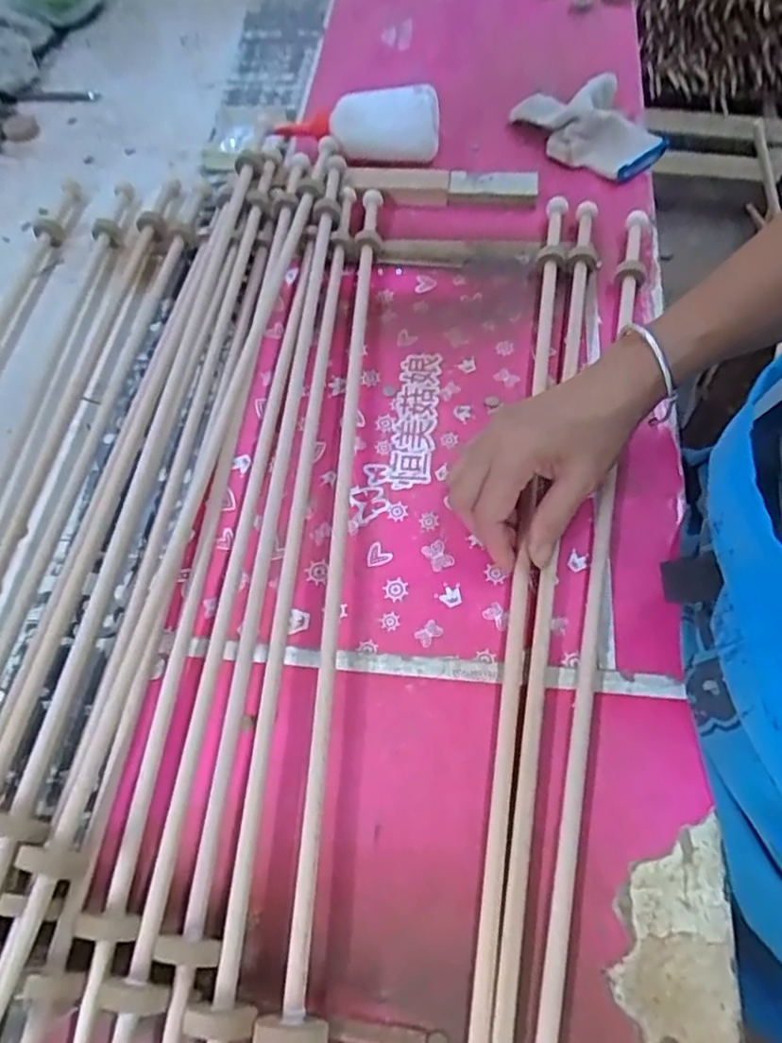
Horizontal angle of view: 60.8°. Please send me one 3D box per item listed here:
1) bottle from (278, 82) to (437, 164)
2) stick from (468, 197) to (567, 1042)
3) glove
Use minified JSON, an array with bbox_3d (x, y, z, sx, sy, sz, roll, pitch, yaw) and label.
[{"bbox_3d":[-0.033,-0.396,0.662,0.161,0.049,0.053,0,61,3],"label":"bottle"},{"bbox_3d":[0.089,0.030,0.444,0.016,0.020,0.682,7,64,7],"label":"stick"},{"bbox_3d":[0.190,-0.376,0.648,0.146,0.054,0.106,6,61,7],"label":"glove"}]

